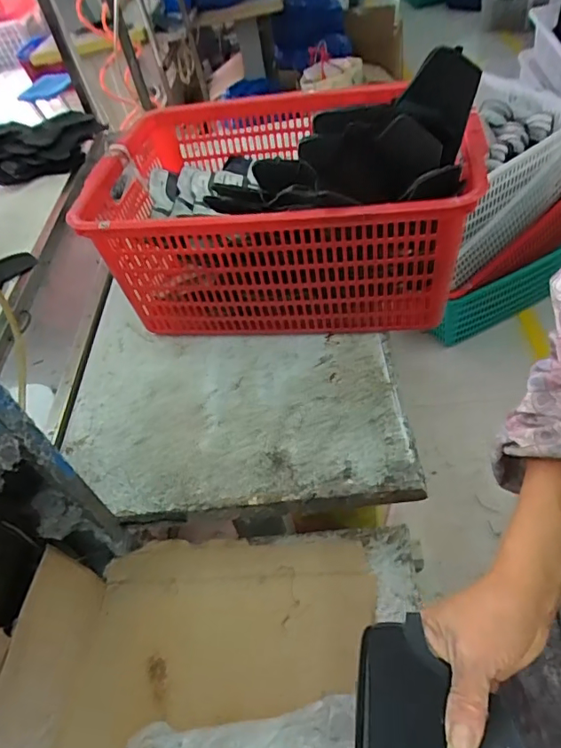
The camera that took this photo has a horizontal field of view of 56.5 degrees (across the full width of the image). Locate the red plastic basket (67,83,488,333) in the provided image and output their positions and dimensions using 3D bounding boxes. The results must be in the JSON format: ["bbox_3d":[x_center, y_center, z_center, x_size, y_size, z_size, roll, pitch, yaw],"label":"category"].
[{"bbox_3d":[0.012,-0.278,0.898,0.579,0.249,0.436,-2,48,10],"label":"red plastic basket"}]

